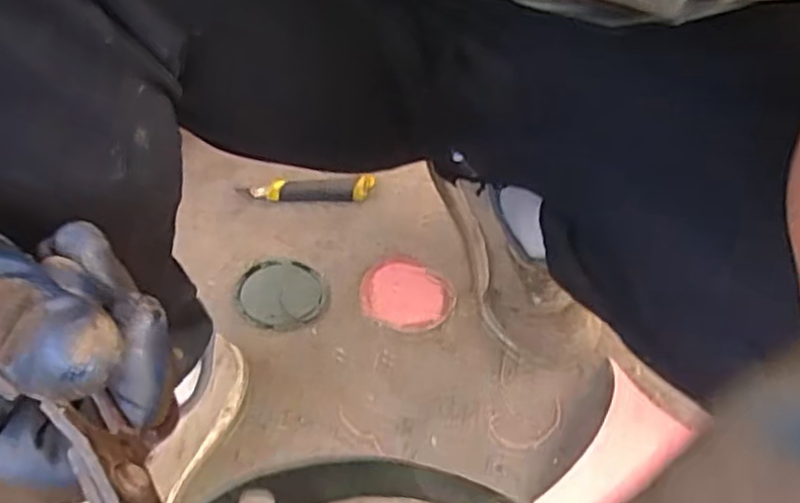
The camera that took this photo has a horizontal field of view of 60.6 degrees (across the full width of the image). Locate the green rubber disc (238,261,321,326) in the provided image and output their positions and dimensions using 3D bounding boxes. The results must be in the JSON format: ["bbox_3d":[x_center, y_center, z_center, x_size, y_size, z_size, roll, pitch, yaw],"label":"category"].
[{"bbox_3d":[-0.129,0.043,0.735,0.086,0.005,0.085,3,46,-3],"label":"green rubber disc"}]

